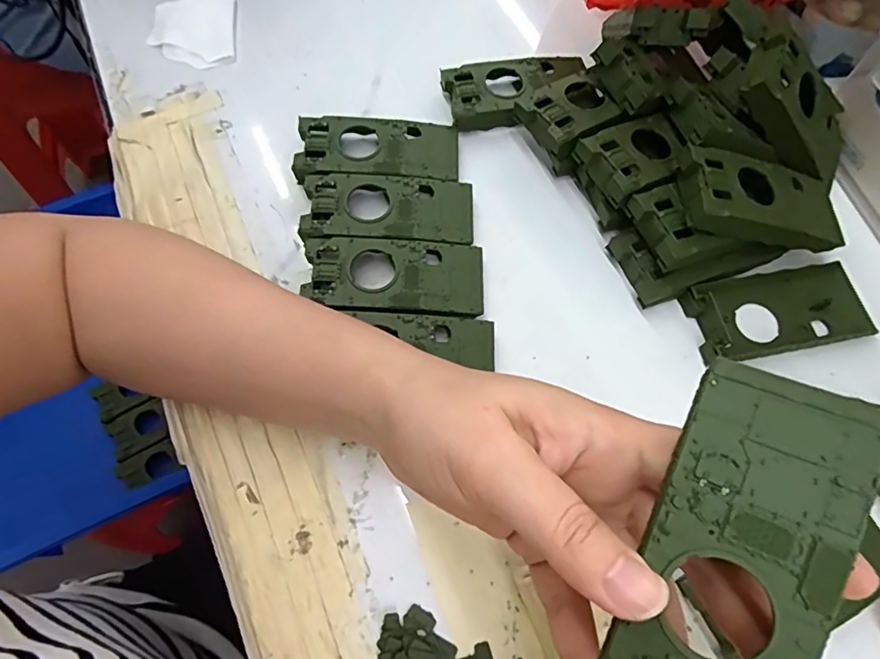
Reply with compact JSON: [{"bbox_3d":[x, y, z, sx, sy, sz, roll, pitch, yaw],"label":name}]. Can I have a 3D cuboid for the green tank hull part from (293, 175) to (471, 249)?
[{"bbox_3d":[-0.032,-0.073,0.333,0.102,0.019,0.047,0,67,-1],"label":"green tank hull part"}]

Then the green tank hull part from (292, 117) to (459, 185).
[{"bbox_3d":[-0.041,-0.117,0.350,0.102,0.020,0.047,-2,67,-2],"label":"green tank hull part"}]

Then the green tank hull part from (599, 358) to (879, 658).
[{"bbox_3d":[0.080,0.063,0.142,0.044,0.012,0.103,21,86,10],"label":"green tank hull part"}]

